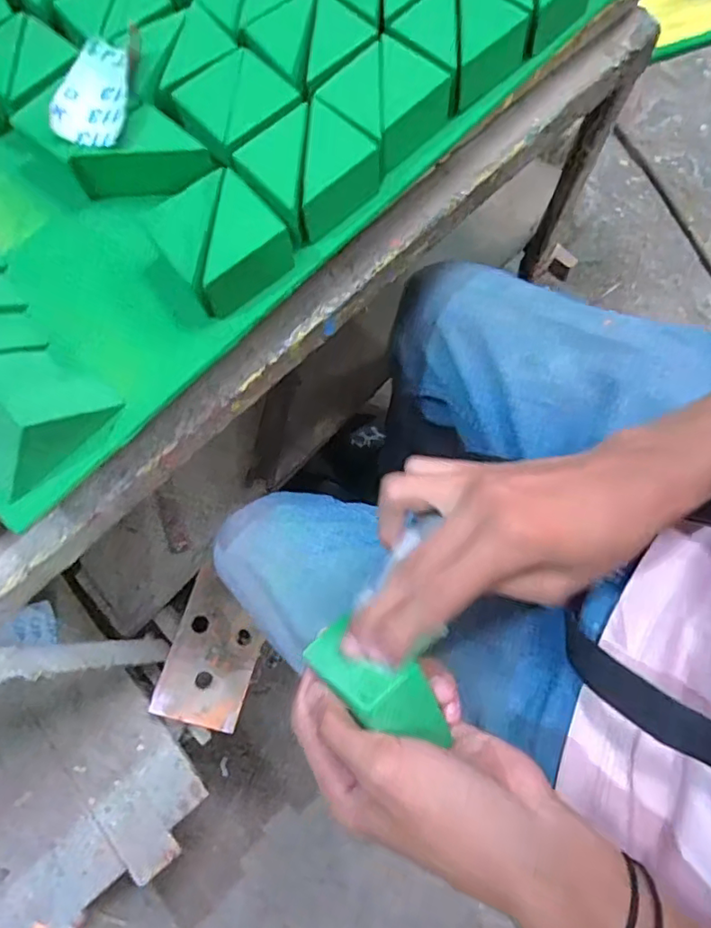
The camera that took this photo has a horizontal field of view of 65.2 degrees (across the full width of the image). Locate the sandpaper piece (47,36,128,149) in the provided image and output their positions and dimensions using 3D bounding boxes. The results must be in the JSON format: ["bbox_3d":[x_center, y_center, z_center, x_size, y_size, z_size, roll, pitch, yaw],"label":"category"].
[{"bbox_3d":[-0.157,-0.223,0.332,0.042,0.009,0.082,-4,72,1],"label":"sandpaper piece"}]

